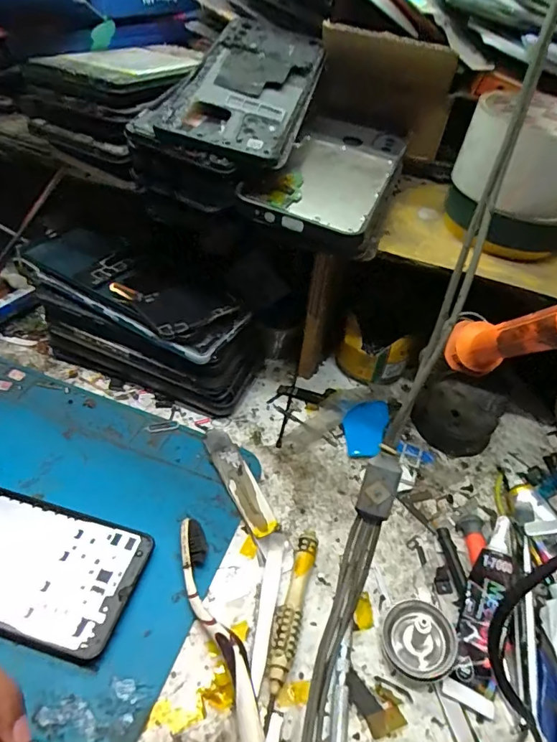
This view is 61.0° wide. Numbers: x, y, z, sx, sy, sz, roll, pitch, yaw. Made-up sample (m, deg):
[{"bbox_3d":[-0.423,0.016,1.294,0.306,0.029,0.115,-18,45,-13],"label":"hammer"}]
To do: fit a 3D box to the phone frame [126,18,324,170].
[{"bbox_3d":[-0.024,-0.183,0.303,0.094,0.012,0.141,18,60,4],"label":"phone frame"}]

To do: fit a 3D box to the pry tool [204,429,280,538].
[{"bbox_3d":[-0.029,0.079,0.344,0.020,0.008,0.092,-19,51,-25],"label":"pry tool"}]

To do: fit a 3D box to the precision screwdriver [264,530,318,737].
[{"bbox_3d":[0.006,0.145,0.276,0.014,0.014,0.104,15,45,7],"label":"precision screwdriver"}]

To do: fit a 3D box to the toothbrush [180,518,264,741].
[{"bbox_3d":[-0.027,0.159,0.250,0.019,0.024,0.176,-12,48,-19],"label":"toothbrush"}]

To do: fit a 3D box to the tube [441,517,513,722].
[{"bbox_3d":[0.124,0.142,0.284,0.028,0.011,0.107,20,61,12],"label":"tube"}]

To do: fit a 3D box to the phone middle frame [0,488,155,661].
[{"bbox_3d":[-0.167,0.113,0.289,0.164,0.007,0.076,15,45,7],"label":"phone middle frame"}]

